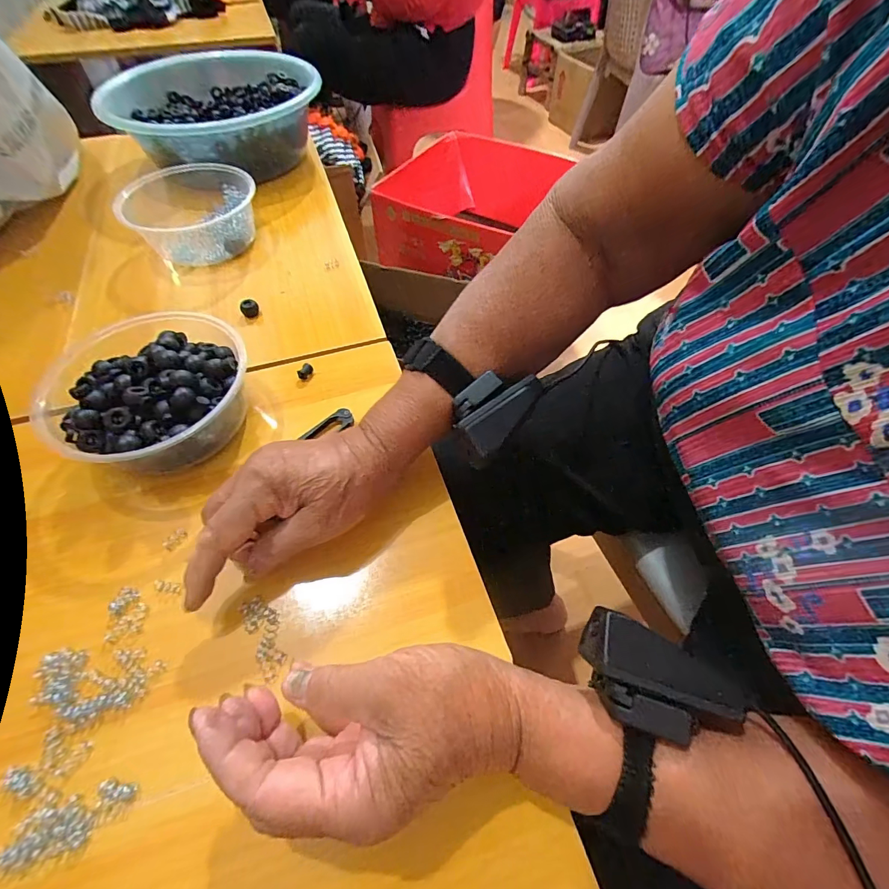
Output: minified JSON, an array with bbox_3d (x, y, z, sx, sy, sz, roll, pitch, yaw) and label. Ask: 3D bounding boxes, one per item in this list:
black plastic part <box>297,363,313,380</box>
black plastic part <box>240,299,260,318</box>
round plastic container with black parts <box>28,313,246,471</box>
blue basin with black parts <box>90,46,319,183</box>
[{"bbox_3d":[-0.126,-0.067,0.384,0.008,0.008,0.016,23,59,14],"label":"black plastic part"},{"bbox_3d":[-0.199,-0.140,0.430,0.014,0.011,0.015,22,58,13],"label":"black plastic part"},{"bbox_3d":[-0.234,-0.037,0.333,0.130,0.057,0.136,1,56,-1],"label":"round plastic container with black parts"},{"bbox_3d":[-0.295,-0.443,0.584,0.274,0.092,0.243,-37,67,-22],"label":"blue basin with black parts"}]

